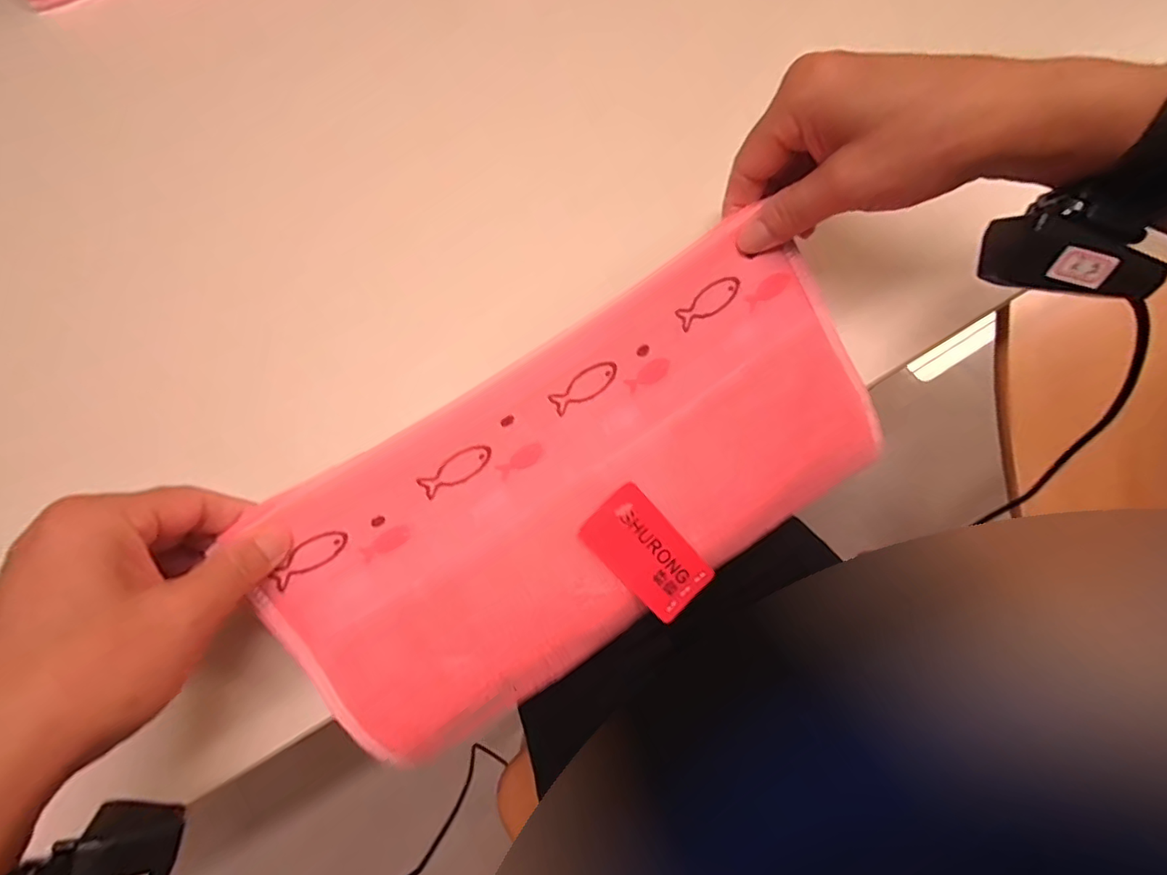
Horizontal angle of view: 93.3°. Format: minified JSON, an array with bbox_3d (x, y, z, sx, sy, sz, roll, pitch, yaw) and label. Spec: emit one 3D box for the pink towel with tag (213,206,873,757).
[{"bbox_3d":[0.002,0.028,0.304,0.325,0.055,0.150,-32,79,-7],"label":"pink towel with tag"}]

